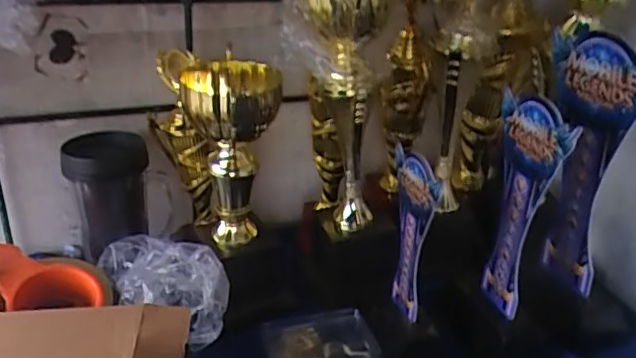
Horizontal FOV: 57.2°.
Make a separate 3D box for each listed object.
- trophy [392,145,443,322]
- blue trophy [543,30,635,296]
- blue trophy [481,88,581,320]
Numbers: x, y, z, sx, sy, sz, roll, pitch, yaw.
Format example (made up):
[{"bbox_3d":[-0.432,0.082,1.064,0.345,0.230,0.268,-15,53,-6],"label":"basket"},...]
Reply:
[{"bbox_3d":[0.088,0.055,0.559,0.017,0.162,0.077,-3,25,-12],"label":"trophy"},{"bbox_3d":[0.253,-0.006,0.562,0.056,0.250,0.107,3,24,2],"label":"blue trophy"},{"bbox_3d":[0.189,0.027,0.552,0.029,0.207,0.098,1,24,-3],"label":"blue trophy"}]

